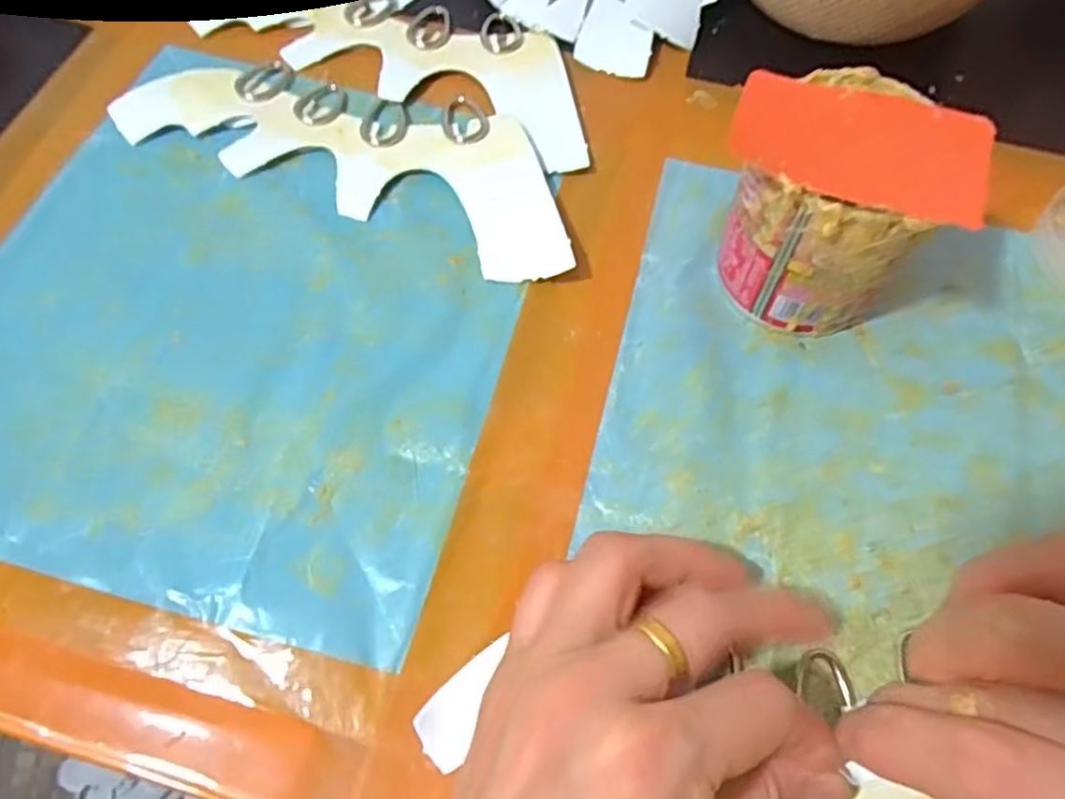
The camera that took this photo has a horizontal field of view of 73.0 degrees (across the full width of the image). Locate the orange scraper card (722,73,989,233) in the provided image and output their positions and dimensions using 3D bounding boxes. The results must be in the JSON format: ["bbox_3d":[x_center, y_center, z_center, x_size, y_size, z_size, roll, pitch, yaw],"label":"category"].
[{"bbox_3d":[0.106,-0.083,0.232,0.079,0.005,0.049,19,65,9],"label":"orange scraper card"}]

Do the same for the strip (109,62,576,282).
[{"bbox_3d":[-0.077,-0.117,0.326,0.218,0.010,0.079,21,67,11],"label":"strip"}]

